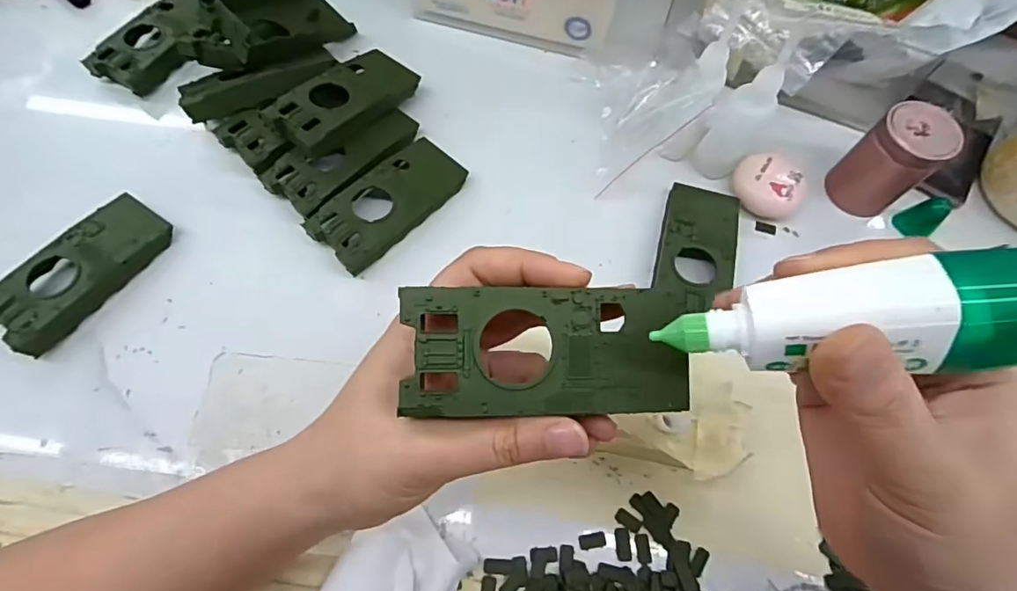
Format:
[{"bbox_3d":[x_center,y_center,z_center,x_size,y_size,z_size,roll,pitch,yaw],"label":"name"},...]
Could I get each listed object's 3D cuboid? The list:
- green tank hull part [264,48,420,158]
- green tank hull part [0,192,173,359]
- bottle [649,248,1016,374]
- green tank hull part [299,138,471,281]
[{"bbox_3d":[-0.111,-0.134,0.359,0.051,0.018,0.104,36,59,9],"label":"green tank hull part"},{"bbox_3d":[-0.259,-0.017,0.317,0.044,0.020,0.102,33,69,12],"label":"green tank hull part"},{"bbox_3d":[0.094,0.006,0.146,0.097,0.024,0.027,-6,71,17],"label":"bottle"},{"bbox_3d":[-0.078,-0.063,0.344,0.050,0.018,0.104,40,71,15],"label":"green tank hull part"}]

